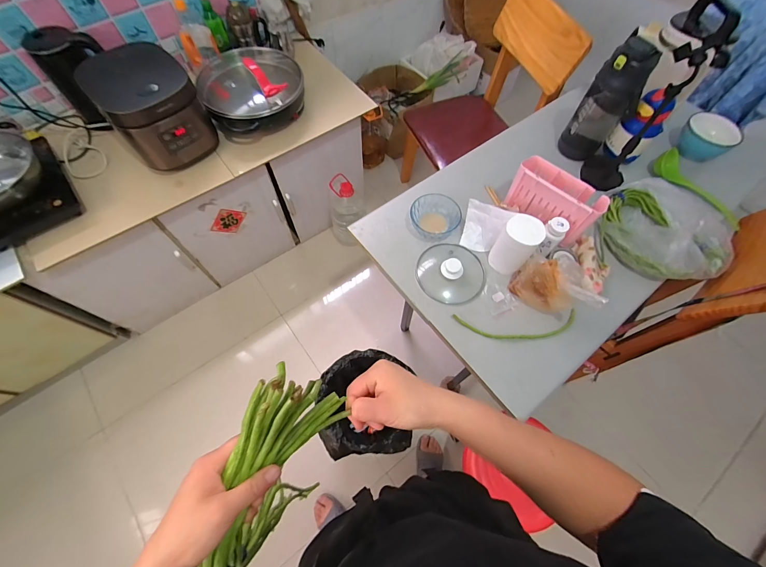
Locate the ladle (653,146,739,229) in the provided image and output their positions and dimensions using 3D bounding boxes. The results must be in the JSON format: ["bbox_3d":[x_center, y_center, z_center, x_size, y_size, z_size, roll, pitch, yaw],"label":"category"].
[{"bbox_3d":[0.821,-0.250,0.867,0.071,0.055,0.256,-16,66,-9],"label":"ladle"}]

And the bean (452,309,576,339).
[{"bbox_3d":[0.295,0.092,0.717,0.273,0.013,0.060,-3,65,-3],"label":"bean"}]

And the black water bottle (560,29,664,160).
[{"bbox_3d":[0.597,-0.476,0.860,0.126,0.298,0.114,35,68,14],"label":"black water bottle"}]

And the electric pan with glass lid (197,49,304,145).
[{"bbox_3d":[-0.476,-0.725,1.196,0.371,0.198,0.396,-25,68,-13],"label":"electric pan with glass lid"}]

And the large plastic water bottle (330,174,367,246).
[{"bbox_3d":[-0.180,-0.354,1.606,0.158,0.360,0.195,13,65,5],"label":"large plastic water bottle"}]

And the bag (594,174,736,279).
[{"bbox_3d":[0.714,-0.141,0.803,0.307,0.095,0.314,37,69,15],"label":"bag"}]

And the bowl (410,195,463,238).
[{"bbox_3d":[0.126,-0.164,0.827,0.121,0.051,0.116,1,64,-1],"label":"bowl"}]

